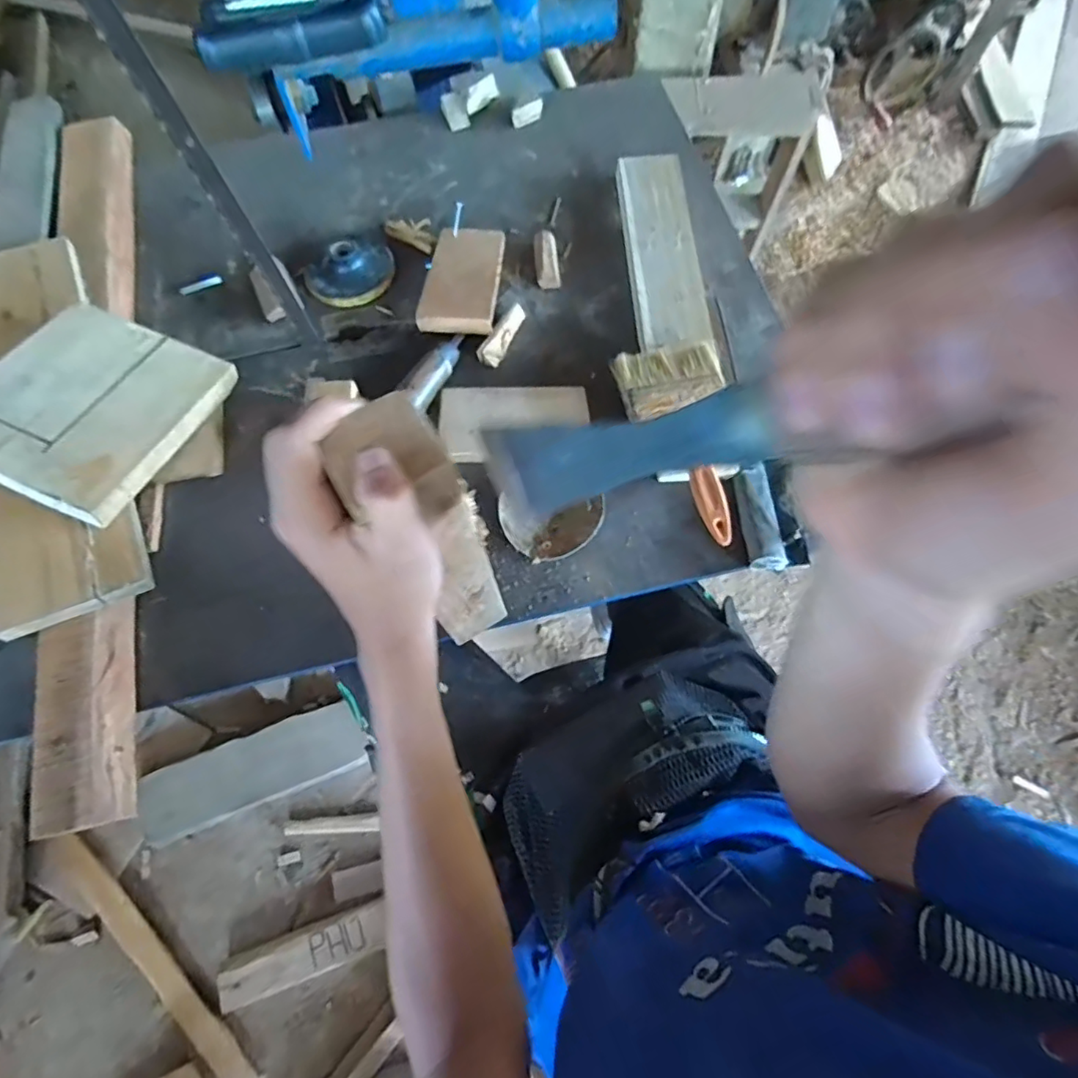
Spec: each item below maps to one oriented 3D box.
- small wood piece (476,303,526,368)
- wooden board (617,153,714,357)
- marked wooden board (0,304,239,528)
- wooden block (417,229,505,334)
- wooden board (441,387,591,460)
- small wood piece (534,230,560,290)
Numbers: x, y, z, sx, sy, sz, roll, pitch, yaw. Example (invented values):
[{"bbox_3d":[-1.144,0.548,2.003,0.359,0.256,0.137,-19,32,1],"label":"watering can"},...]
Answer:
[{"bbox_3d":[-0.035,-0.200,0.563,0.021,0.014,0.070,28,71,12],"label":"small wood piece"},{"bbox_3d":[0.127,-0.296,0.588,0.071,0.018,0.264,-3,68,0],"label":"wooden board"},{"bbox_3d":[-0.371,-0.111,0.479,0.146,0.021,0.174,25,59,-7],"label":"marked wooden board"},{"bbox_3d":[-0.076,-0.264,0.579,0.071,0.015,0.138,3,68,2],"label":"wooden block"},{"bbox_3d":[-0.022,-0.105,0.519,0.131,0.010,0.074,-2,68,0],"label":"wooden board"},{"bbox_3d":[0.008,-0.291,0.597,0.023,0.016,0.066,-5,68,-1],"label":"small wood piece"}]

